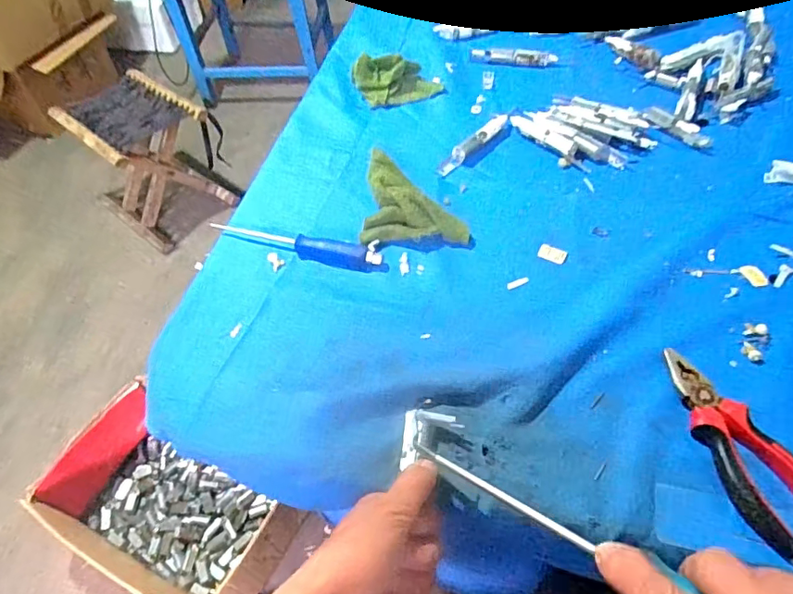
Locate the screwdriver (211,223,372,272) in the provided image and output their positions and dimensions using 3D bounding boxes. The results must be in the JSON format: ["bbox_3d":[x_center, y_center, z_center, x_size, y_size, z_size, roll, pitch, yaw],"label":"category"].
[{"bbox_3d":[-0.107,-0.055,0.533,0.169,0.019,0.025,11,54,11],"label":"screwdriver"}]

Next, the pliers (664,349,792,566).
[{"bbox_3d":[0.252,0.108,0.384,0.052,0.018,0.159,-17,54,-10],"label":"pliers"}]

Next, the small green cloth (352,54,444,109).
[{"bbox_3d":[0.002,-0.291,0.697,0.107,0.043,0.063,-17,54,-11],"label":"small green cloth"}]

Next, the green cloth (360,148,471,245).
[{"bbox_3d":[0.021,-0.116,0.557,0.106,0.030,0.128,2,53,4],"label":"green cloth"}]

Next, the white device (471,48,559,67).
[{"bbox_3d":[0.166,-0.341,0.740,0.117,0.011,0.025,7,53,7],"label":"white device"}]

